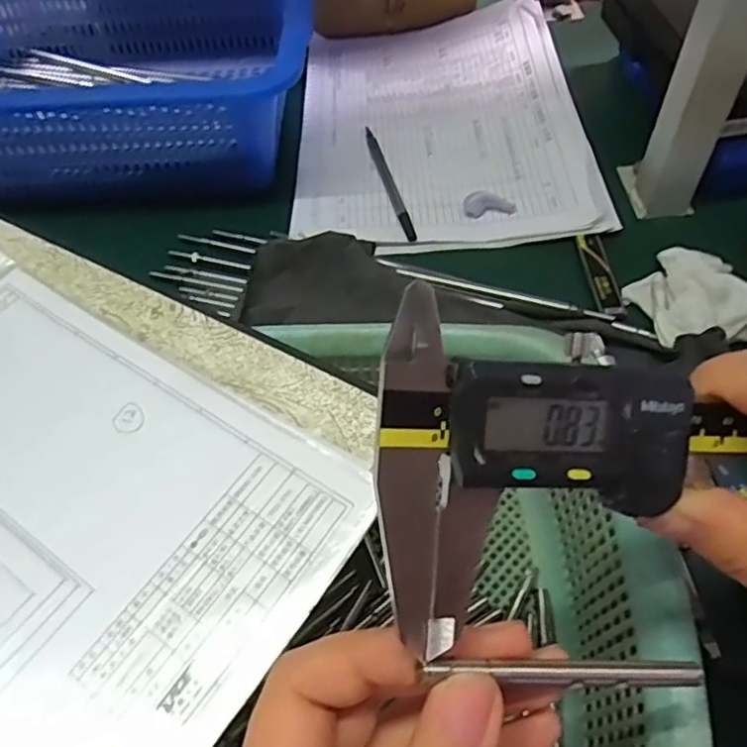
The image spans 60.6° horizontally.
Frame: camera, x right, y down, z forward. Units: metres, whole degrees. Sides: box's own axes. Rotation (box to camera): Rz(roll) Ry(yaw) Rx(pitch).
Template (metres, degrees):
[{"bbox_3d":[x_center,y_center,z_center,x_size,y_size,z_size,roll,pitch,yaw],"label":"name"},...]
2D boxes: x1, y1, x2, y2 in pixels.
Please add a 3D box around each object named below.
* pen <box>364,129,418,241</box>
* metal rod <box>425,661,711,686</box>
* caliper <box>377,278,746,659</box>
[{"bbox_3d":[0.012,-0.149,0.491,0.009,0.005,0.137,-12,55,-7],"label":"pen"},{"bbox_3d":[0.051,0.076,0.163,0.079,0.004,0.006,9,52,-16],"label":"metal rod"},{"bbox_3d":[0.125,0.007,0.170,0.257,0.013,0.079,-9,98,-13],"label":"caliper"}]

